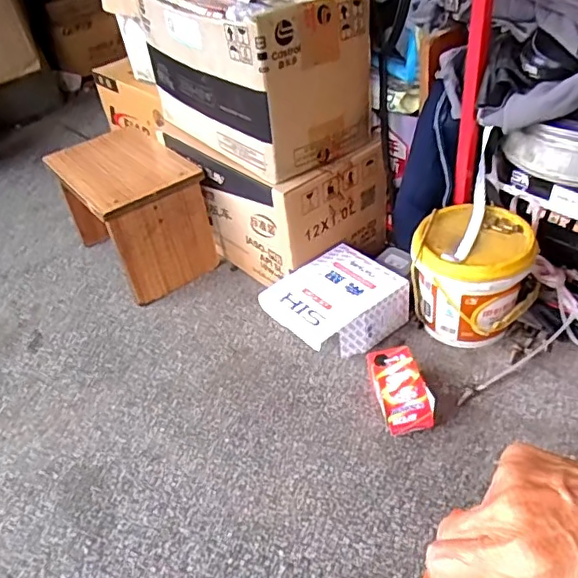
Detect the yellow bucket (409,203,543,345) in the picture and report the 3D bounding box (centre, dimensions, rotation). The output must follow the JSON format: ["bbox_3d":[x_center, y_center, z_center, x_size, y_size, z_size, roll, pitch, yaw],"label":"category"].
[{"bbox_3d":[0.285,-0.013,0.898,0.165,0.174,0.160,-4,41,4],"label":"yellow bucket"}]

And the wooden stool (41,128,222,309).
[{"bbox_3d":[-0.305,-0.153,1.127,0.194,0.221,0.283,-31,46,-25],"label":"wooden stool"}]

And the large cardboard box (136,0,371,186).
[{"bbox_3d":[-0.057,-0.390,0.969,0.245,0.243,0.367,-29,45,-23],"label":"large cardboard box"}]

